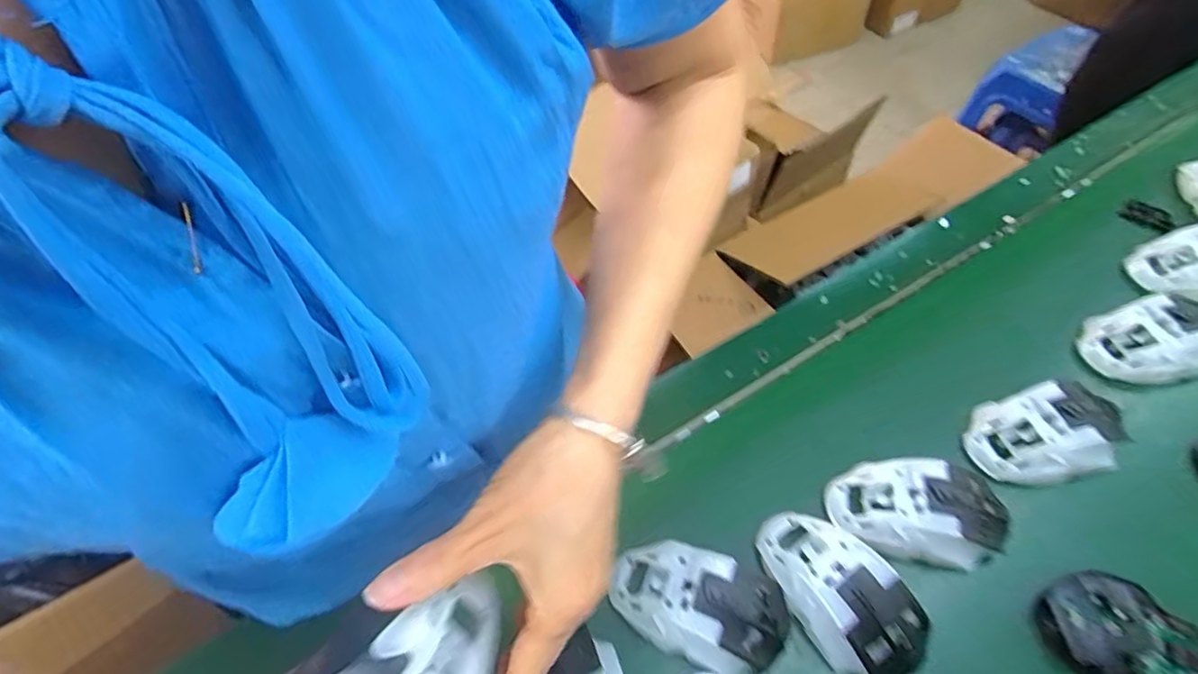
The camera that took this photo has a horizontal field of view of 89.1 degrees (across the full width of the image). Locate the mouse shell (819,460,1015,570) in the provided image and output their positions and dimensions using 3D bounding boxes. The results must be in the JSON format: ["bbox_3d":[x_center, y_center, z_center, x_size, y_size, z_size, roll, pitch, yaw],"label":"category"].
[{"bbox_3d":[0.222,0.118,0.419,0.111,0.030,0.066,1,53,6],"label":"mouse shell"}]

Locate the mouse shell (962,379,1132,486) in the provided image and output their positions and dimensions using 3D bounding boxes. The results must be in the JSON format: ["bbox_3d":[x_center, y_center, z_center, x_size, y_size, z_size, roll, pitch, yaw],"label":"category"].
[{"bbox_3d":[0.331,0.070,0.448,0.106,0.034,0.065,-6,53,1],"label":"mouse shell"}]

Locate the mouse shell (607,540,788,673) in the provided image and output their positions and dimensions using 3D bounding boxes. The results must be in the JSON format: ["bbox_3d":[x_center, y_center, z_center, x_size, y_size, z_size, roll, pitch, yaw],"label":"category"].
[{"bbox_3d":[0.063,0.172,0.393,0.113,0.028,0.062,14,55,15],"label":"mouse shell"}]

